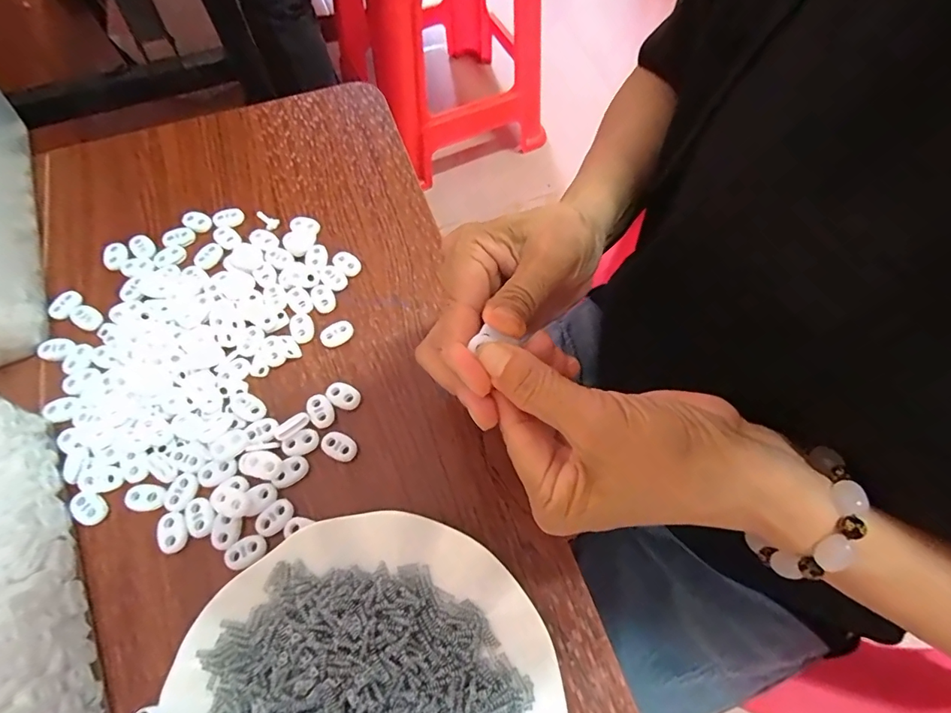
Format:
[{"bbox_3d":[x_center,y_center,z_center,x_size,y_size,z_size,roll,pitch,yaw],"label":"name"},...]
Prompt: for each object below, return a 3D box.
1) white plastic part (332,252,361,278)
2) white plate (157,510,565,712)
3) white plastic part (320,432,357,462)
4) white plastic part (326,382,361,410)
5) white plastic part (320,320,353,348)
[{"bbox_3d":[-0.095,-0.068,0.351,0.020,0.010,0.014,39,68,15],"label":"white plastic part"},{"bbox_3d":[-0.055,0.176,0.227,0.183,0.024,0.179,1,63,-2],"label":"white plate"},{"bbox_3d":[-0.086,0.056,0.296,0.023,0.005,0.014,23,64,8],"label":"white plastic part"},{"bbox_3d":[-0.087,0.026,0.309,0.023,0.006,0.016,25,65,10],"label":"white plastic part"},{"bbox_3d":[-0.096,-0.015,0.328,0.023,0.006,0.015,-26,67,-15],"label":"white plastic part"}]

